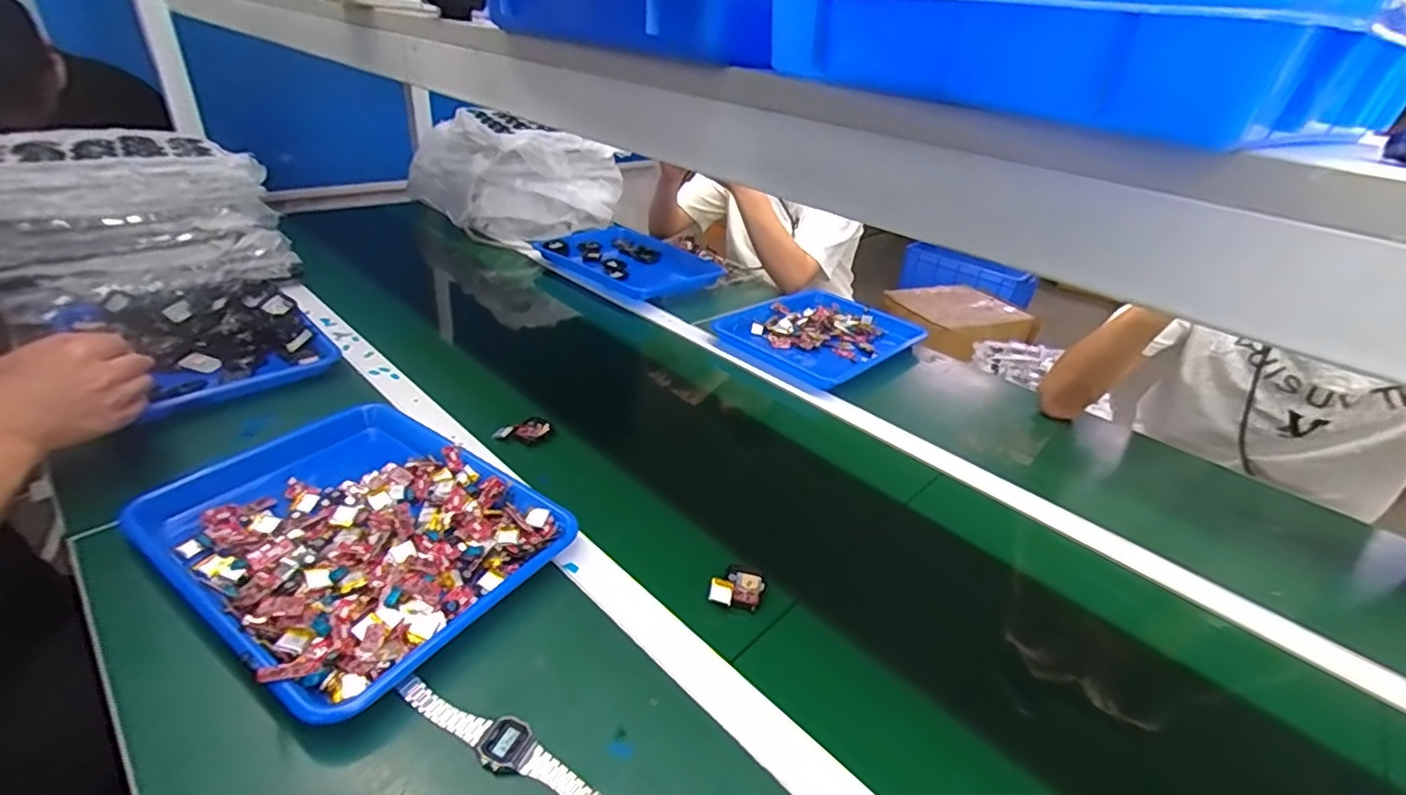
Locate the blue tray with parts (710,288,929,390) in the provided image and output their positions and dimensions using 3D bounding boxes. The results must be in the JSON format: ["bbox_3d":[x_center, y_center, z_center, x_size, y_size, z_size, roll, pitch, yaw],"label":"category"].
[{"bbox_3d":[0.196,-0.114,1.048,0.263,0.040,0.297,30,38,34],"label":"blue tray with parts"}]

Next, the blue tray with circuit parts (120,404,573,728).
[{"bbox_3d":[-0.308,0.124,0.559,0.326,0.057,0.251,25,35,27],"label":"blue tray with circuit parts"}]

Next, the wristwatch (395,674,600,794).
[{"bbox_3d":[-0.121,0.241,0.409,0.198,0.019,0.031,22,35,22],"label":"wristwatch"}]

